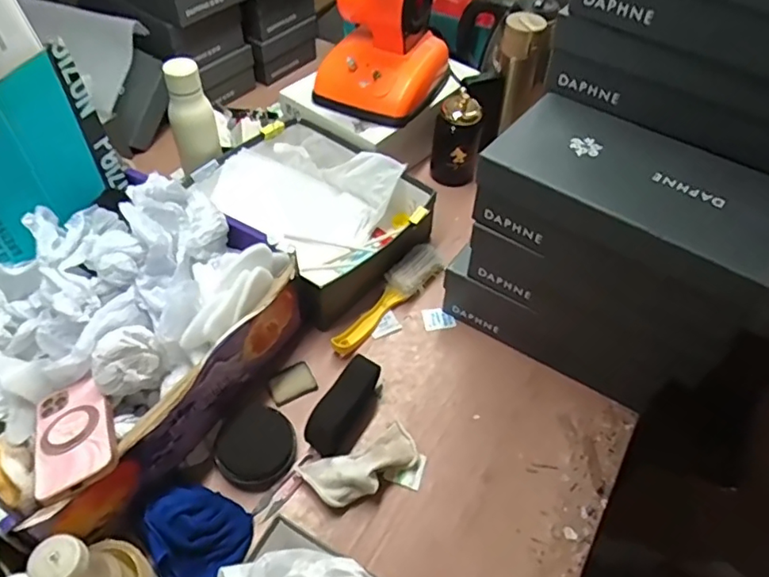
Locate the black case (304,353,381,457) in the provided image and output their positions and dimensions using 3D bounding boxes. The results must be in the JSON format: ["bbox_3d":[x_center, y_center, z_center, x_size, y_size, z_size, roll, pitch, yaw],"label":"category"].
[{"bbox_3d":[-0.046,0.147,0.713,0.054,0.045,0.121,23,53,16],"label":"black case"}]

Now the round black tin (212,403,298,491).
[{"bbox_3d":[-0.149,0.187,0.680,0.083,0.039,0.090,1,51,-1],"label":"round black tin"}]

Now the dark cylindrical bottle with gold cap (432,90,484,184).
[{"bbox_3d":[0.119,-0.240,0.956,0.072,0.142,0.069,1,51,-1],"label":"dark cylindrical bottle with gold cap"}]

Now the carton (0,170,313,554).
[{"bbox_3d":[-0.325,0.048,0.656,0.295,0.170,0.382,27,55,19],"label":"carton"}]

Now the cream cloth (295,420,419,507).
[{"bbox_3d":[-0.025,0.207,0.674,0.139,0.040,0.071,-22,54,-18],"label":"cream cloth"}]

